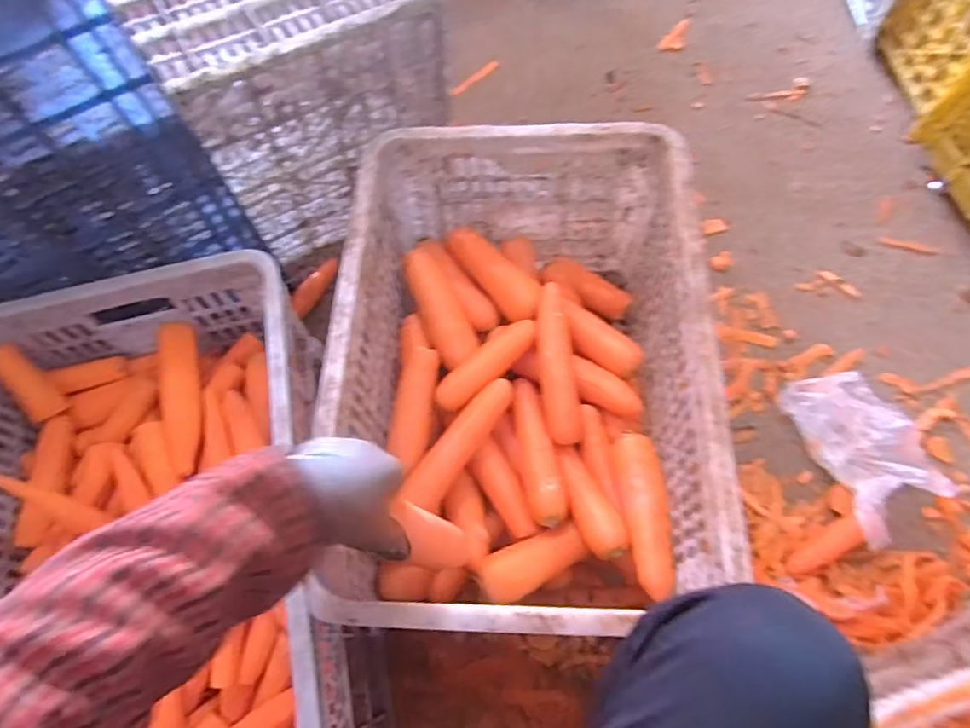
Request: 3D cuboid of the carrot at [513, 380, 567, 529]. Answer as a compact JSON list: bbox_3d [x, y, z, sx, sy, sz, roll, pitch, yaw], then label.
[{"bbox_3d":[0.058,0.094,0.660,0.042,0.044,0.184,-10,66,-2],"label":"carrot"}]

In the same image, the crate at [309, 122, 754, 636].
[{"bbox_3d":[0.038,0.015,0.656,0.352,0.249,0.513,1,66,3],"label":"crate"}]

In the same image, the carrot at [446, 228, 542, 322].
[{"bbox_3d":[0.011,-0.125,0.757,0.054,0.035,0.171,-38,70,-14],"label":"carrot"}]

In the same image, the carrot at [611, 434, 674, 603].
[{"bbox_3d":[0.169,0.158,0.610,0.042,0.035,0.164,-3,66,1],"label":"carrot"}]

